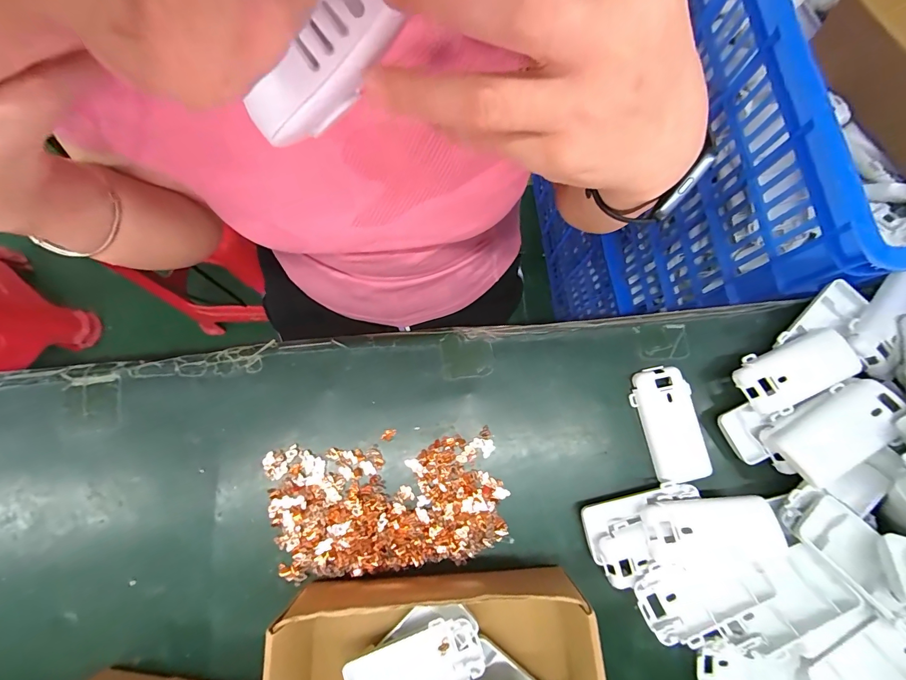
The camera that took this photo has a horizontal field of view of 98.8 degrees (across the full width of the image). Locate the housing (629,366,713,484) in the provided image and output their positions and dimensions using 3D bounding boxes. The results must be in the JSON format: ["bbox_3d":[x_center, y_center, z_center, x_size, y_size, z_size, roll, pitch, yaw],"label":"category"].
[{"bbox_3d":[0.183,0.070,0.327,0.045,0.012,0.092,-10,78,-2],"label":"housing"}]

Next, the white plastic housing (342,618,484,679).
[{"bbox_3d":[-0.027,0.234,0.276,0.094,0.016,0.045,-20,75,-7],"label":"white plastic housing"}]

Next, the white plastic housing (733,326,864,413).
[{"bbox_3d":[0.283,0.025,0.323,0.094,0.026,0.044,-24,79,-4],"label":"white plastic housing"}]

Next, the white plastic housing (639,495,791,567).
[{"bbox_3d":[0.197,0.145,0.291,0.098,0.010,0.046,-5,78,0],"label":"white plastic housing"}]

